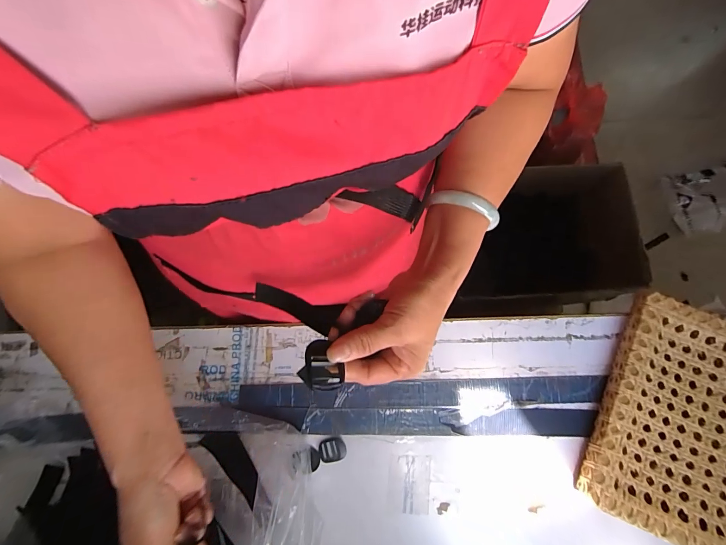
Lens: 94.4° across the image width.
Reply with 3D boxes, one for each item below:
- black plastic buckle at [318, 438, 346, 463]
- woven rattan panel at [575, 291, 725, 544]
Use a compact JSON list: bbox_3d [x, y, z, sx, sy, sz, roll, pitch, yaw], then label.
[{"bbox_3d":[-0.045,0.259,0.491,0.039,0.004,0.032,-10,79,-2],"label":"black plastic buckle"},{"bbox_3d":[0.480,0.219,0.486,0.256,0.034,0.316,23,80,5],"label":"woven rattan panel"}]

